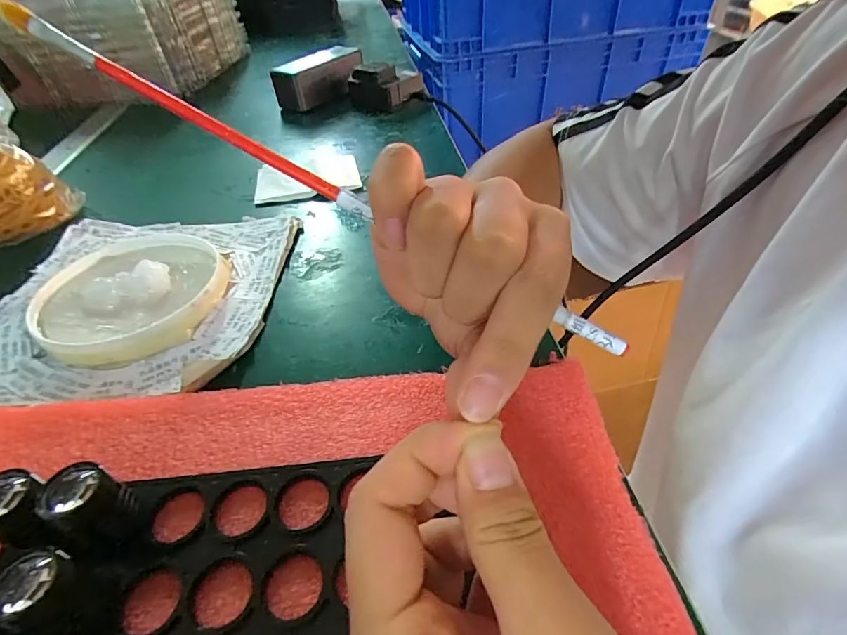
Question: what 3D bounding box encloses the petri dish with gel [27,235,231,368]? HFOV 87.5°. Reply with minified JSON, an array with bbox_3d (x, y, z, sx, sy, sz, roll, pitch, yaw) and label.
[{"bbox_3d":[-0.202,-0.019,0.307,0.115,0.023,0.118,-2,42,2],"label":"petri dish with gel"}]

